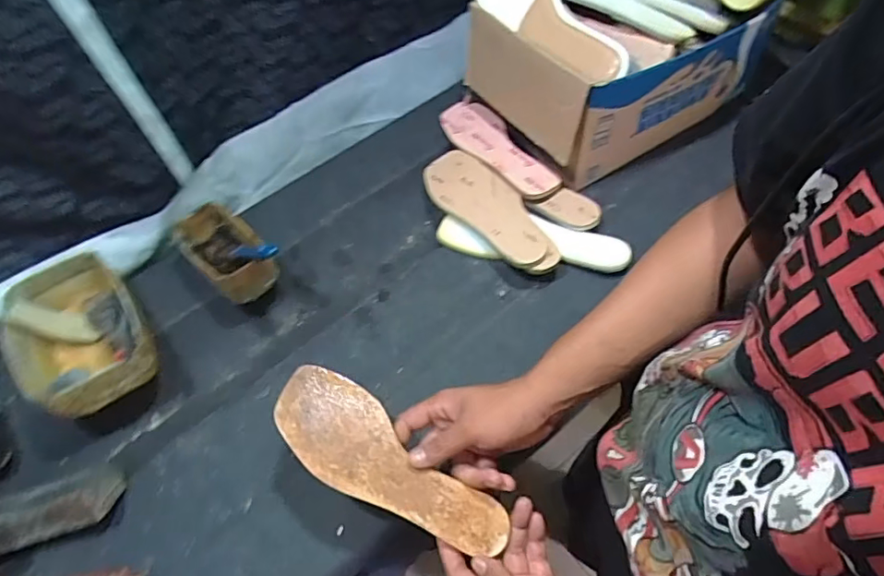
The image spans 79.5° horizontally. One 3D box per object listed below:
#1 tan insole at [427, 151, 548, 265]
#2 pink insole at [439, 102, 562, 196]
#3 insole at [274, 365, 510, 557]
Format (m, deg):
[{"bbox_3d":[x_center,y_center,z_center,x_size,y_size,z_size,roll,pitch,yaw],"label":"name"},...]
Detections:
[{"bbox_3d":[0.062,-0.114,0.714,0.086,0.017,0.238,-34,55,-16],"label":"tan insole"},{"bbox_3d":[0.075,-0.209,0.778,0.071,0.025,0.241,-32,60,-16],"label":"pink insole"},{"bbox_3d":[-0.050,0.157,0.476,0.233,0.012,0.079,33,64,9],"label":"insole"}]

